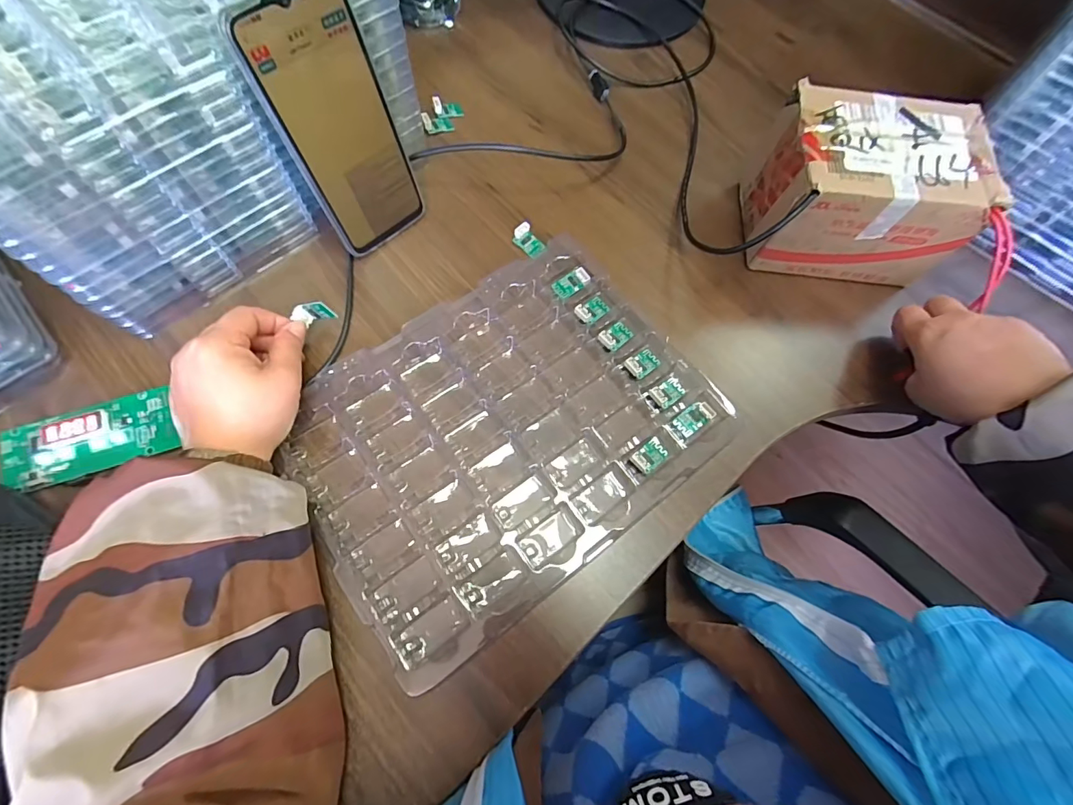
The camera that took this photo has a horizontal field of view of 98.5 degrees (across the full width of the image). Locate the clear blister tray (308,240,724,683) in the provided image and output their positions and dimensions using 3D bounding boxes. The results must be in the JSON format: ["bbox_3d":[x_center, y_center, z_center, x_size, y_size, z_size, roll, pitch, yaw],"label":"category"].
[{"bbox_3d":[-0.021,0.011,0.330,0.281,0.026,0.209,-35,76,-16],"label":"clear blister tray"}]

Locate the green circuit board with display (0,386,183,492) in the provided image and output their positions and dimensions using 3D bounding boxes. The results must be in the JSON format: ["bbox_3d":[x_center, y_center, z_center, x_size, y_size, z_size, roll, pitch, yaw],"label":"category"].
[{"bbox_3d":[-0.298,0.025,0.307,0.102,0.013,0.045,-18,72,-11],"label":"green circuit board with display"}]

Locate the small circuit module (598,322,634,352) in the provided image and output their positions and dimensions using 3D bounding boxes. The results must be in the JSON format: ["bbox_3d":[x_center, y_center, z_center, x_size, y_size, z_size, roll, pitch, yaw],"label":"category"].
[{"bbox_3d":[0.063,-0.053,0.361,0.027,0.009,0.018,-35,76,-16],"label":"small circuit module"}]

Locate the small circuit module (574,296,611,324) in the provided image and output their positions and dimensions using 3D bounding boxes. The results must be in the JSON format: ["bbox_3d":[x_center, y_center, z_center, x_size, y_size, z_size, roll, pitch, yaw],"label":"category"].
[{"bbox_3d":[0.045,-0.074,0.368,0.028,0.010,0.019,-27,74,-14],"label":"small circuit module"}]

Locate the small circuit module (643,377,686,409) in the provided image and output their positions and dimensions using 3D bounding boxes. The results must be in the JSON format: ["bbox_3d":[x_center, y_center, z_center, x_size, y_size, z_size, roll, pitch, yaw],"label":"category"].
[{"bbox_3d":[0.098,-0.006,0.351,0.029,0.009,0.017,-27,74,-14],"label":"small circuit module"}]

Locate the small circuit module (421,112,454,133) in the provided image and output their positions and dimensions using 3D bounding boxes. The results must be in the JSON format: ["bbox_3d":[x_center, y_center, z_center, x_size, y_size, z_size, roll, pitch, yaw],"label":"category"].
[{"bbox_3d":[-0.093,-0.265,0.436,0.027,0.012,0.018,-13,71,-10],"label":"small circuit module"}]

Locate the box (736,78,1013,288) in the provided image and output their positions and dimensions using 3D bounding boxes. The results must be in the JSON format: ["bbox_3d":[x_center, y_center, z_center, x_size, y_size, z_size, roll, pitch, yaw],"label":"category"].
[{"bbox_3d":[0.258,-0.172,0.377,0.151,0.100,0.108,8,69,-1],"label":"box"}]

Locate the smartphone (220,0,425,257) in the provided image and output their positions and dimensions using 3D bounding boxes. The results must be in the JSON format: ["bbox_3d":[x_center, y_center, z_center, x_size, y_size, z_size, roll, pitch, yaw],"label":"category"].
[{"bbox_3d":[-0.130,-0.181,0.319,0.076,0.163,0.005,-41,62,-17],"label":"smartphone"}]

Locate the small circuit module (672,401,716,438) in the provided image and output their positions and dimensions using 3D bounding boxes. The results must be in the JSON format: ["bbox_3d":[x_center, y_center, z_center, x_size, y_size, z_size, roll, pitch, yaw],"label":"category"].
[{"bbox_3d":[0.117,0.011,0.341,0.029,0.007,0.015,-33,75,-16],"label":"small circuit module"}]

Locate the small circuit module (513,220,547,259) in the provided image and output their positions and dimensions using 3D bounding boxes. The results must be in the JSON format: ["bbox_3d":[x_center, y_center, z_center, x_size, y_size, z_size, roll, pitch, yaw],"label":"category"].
[{"bbox_3d":[-0.006,-0.139,0.396,0.018,0.010,0.031,-40,77,-17],"label":"small circuit module"}]

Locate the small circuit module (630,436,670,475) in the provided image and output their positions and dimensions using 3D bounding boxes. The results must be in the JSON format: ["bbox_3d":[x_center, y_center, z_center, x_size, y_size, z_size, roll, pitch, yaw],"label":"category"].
[{"bbox_3d":[0.082,0.038,0.332,0.028,0.007,0.017,-37,76,-17],"label":"small circuit module"}]

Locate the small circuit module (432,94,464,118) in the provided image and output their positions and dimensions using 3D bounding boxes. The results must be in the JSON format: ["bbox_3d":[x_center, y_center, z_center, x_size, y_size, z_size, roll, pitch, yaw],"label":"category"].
[{"bbox_3d":[-0.086,-0.288,0.447,0.026,0.011,0.025,-13,72,-6],"label":"small circuit module"}]

